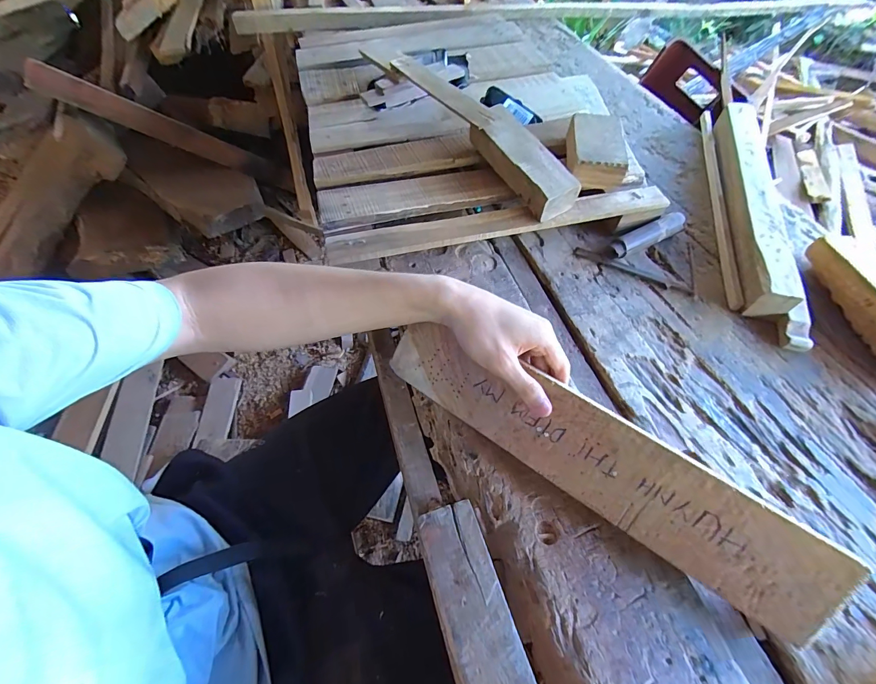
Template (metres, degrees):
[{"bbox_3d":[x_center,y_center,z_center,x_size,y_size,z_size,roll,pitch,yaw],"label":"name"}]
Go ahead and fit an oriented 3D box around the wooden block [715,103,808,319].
[{"bbox_3d":[0.451,-0.216,0.551,0.061,0.059,0.435,14,59,8],"label":"wooden block"}]

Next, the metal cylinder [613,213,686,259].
[{"bbox_3d":[0.297,-0.148,0.526,0.122,0.026,0.026,-25,61,-15],"label":"metal cylinder"}]

